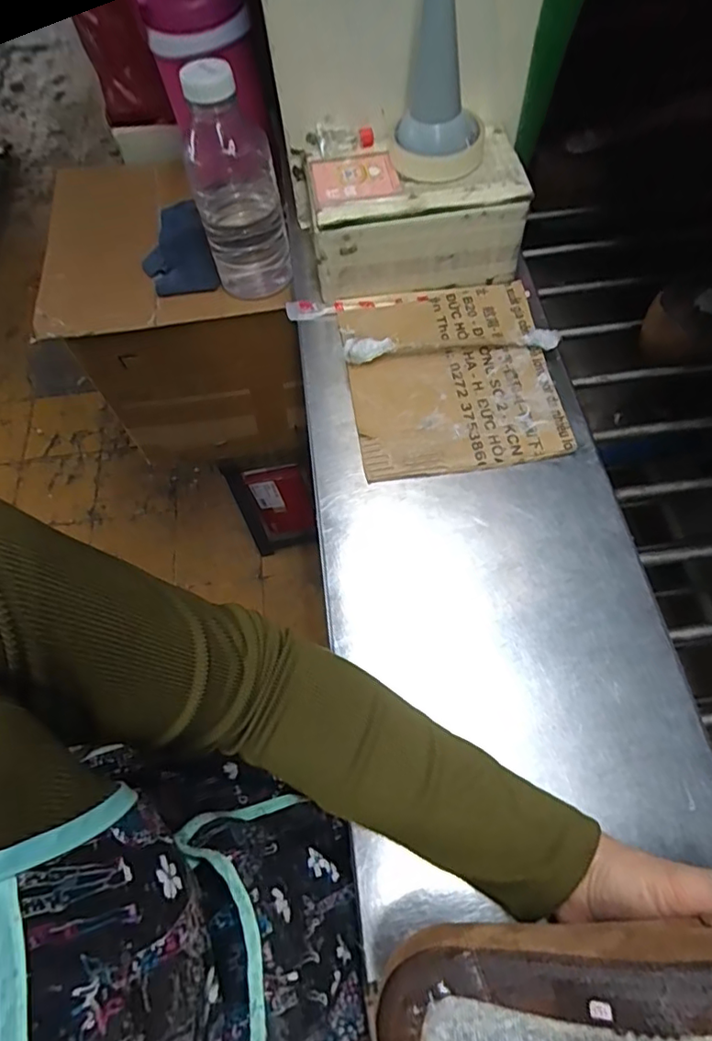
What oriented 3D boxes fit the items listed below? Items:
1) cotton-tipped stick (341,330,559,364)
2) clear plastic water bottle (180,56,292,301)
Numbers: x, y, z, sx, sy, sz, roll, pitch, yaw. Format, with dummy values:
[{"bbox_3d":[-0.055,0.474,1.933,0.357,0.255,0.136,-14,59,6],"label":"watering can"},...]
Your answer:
[{"bbox_3d":[0.084,-0.159,0.499,0.186,0.023,0.021,-5,63,-1],"label":"cotton-tipped stick"},{"bbox_3d":[-0.125,-0.335,0.590,0.091,0.220,0.093,-10,62,-1],"label":"clear plastic water bottle"}]

